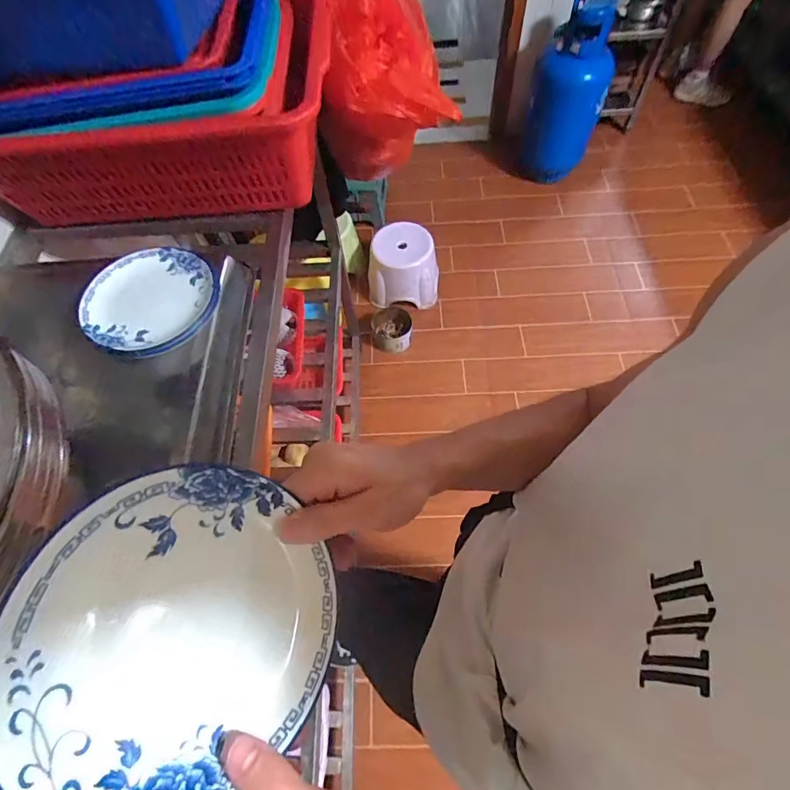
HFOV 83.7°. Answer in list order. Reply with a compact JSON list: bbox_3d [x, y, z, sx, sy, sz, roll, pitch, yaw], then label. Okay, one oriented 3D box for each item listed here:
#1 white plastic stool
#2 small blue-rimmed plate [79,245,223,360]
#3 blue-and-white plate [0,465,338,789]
[{"bbox_3d":[0.025,-0.488,1.694,0.262,0.229,0.223,-8,63,0],"label":"white plastic stool"},{"bbox_3d":[-0.296,-0.117,0.535,0.153,0.025,0.138,-32,65,-12],"label":"small blue-rimmed plate"},{"bbox_3d":[-0.104,0.119,0.229,0.017,0.155,0.155,-21,48,45],"label":"blue-and-white plate"}]

